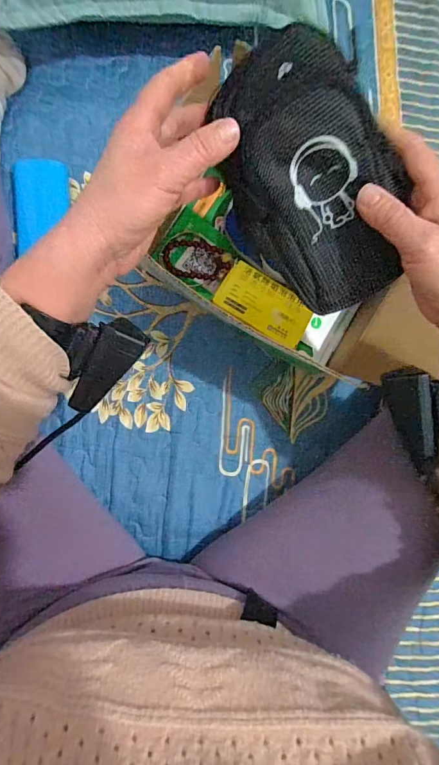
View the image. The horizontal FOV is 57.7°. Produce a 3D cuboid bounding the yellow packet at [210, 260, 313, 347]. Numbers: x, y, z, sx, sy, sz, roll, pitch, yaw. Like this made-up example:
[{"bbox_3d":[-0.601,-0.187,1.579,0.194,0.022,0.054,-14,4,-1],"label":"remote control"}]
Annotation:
[{"bbox_3d":[0.051,-0.086,0.446,0.105,0.009,0.064,32,75,0],"label":"yellow packet"}]

